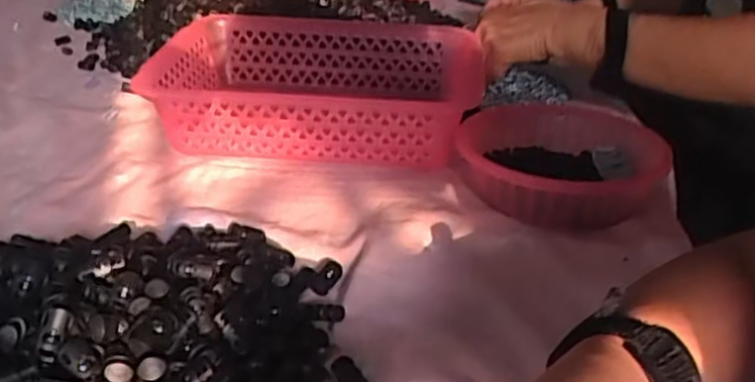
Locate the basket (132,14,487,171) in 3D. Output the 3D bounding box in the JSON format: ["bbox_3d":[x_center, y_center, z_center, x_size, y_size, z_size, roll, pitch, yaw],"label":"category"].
[{"bbox_3d":[-0.058,-0.101,0.731,0.302,0.099,0.217,3,25,7],"label":"basket"}]

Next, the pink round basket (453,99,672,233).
[{"bbox_3d":[0.154,-0.024,0.626,0.150,0.067,0.169,3,26,1],"label":"pink round basket"}]

